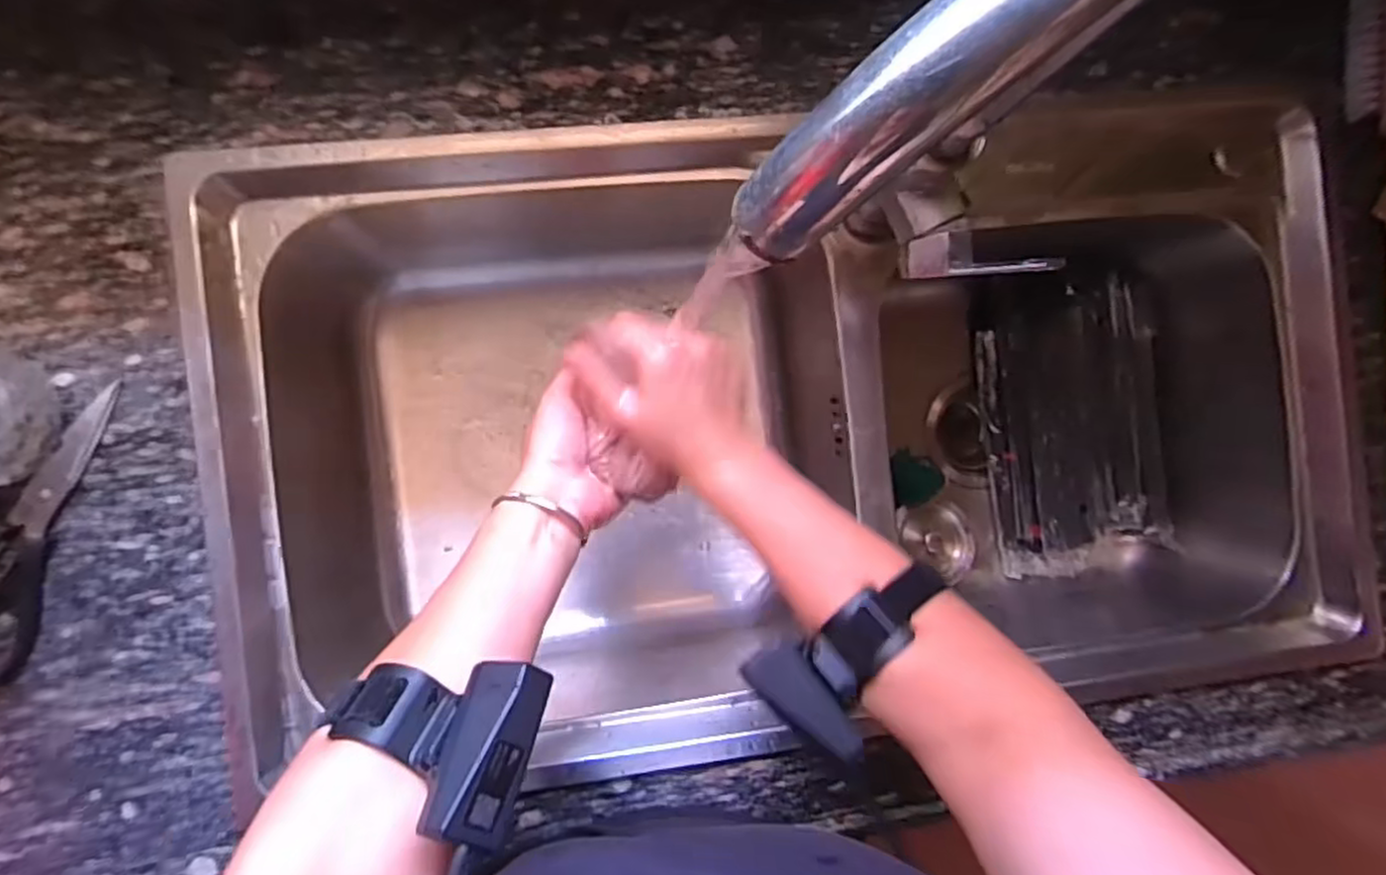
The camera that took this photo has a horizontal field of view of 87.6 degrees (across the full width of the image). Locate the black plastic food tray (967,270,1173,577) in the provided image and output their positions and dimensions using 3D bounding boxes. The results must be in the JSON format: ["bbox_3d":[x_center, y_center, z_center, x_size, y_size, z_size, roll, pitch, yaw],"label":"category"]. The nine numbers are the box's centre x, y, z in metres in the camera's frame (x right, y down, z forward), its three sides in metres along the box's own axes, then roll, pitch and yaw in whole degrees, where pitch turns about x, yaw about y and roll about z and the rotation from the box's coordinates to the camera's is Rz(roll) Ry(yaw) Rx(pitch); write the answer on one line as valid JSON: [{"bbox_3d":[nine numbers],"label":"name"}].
[{"bbox_3d":[0.354,-0.015,0.673,0.144,0.075,0.271,-6,90,-6],"label":"black plastic food tray"}]

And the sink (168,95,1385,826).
[{"bbox_3d":[0.070,-0.007,0.583,0.802,0.243,0.423,-7,91,-5],"label":"sink"}]

